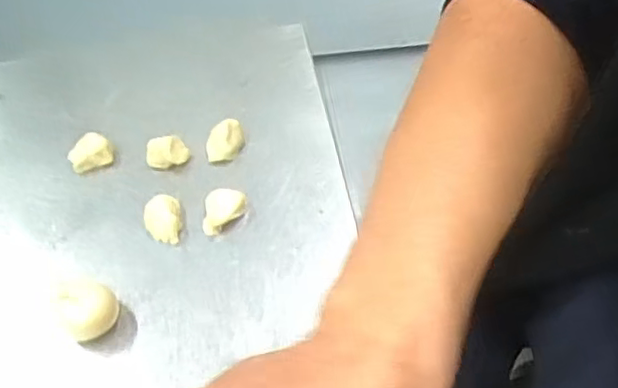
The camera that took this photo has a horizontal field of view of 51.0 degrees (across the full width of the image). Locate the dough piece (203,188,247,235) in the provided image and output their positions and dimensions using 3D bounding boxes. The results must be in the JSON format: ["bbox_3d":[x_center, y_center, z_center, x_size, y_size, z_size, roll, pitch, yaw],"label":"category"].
[{"bbox_3d":[-0.054,0.009,0.403,0.032,0.012,0.020,-31,61,-20],"label":"dough piece"}]

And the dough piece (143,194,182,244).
[{"bbox_3d":[-0.090,0.016,0.399,0.022,0.016,0.027,-10,56,-7],"label":"dough piece"}]

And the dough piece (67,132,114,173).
[{"bbox_3d":[-0.142,-0.025,0.421,0.027,0.023,0.015,-27,60,-17],"label":"dough piece"}]

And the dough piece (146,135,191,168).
[{"bbox_3d":[-0.093,-0.027,0.426,0.026,0.018,0.017,-26,60,-16],"label":"dough piece"}]

